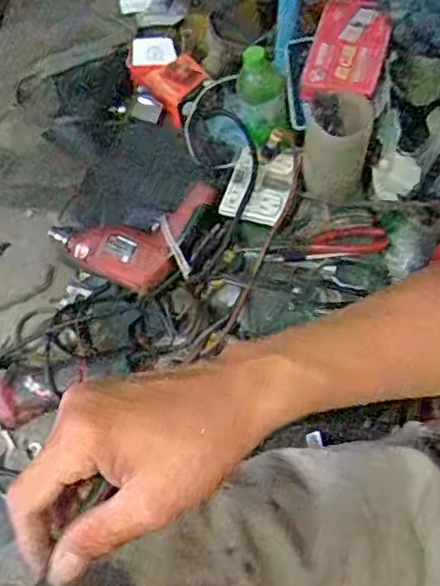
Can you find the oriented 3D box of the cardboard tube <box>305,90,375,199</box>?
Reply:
[{"bbox_3d":[0.153,-0.194,0.853,0.082,0.116,0.082,12,61,6],"label":"cardboard tube"}]

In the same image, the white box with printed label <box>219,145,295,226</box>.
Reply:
[{"bbox_3d":[0.050,-0.139,0.841,0.080,0.017,0.098,17,77,12],"label":"white box with printed label"}]

